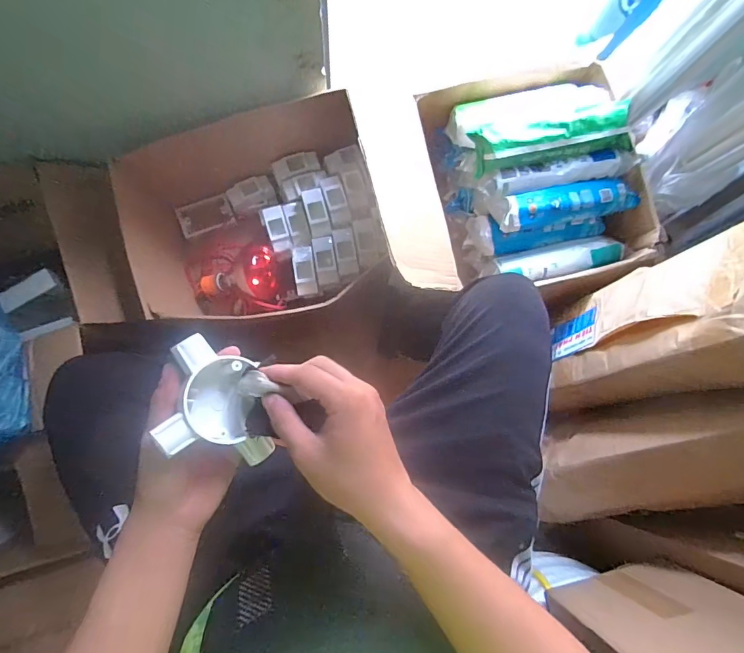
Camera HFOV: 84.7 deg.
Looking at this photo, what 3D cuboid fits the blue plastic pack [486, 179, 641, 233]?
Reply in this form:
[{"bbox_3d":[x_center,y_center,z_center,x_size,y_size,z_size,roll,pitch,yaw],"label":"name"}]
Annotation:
[{"bbox_3d":[0.391,-0.248,0.820,0.311,0.053,0.074,-11,86,-6],"label":"blue plastic pack"}]

